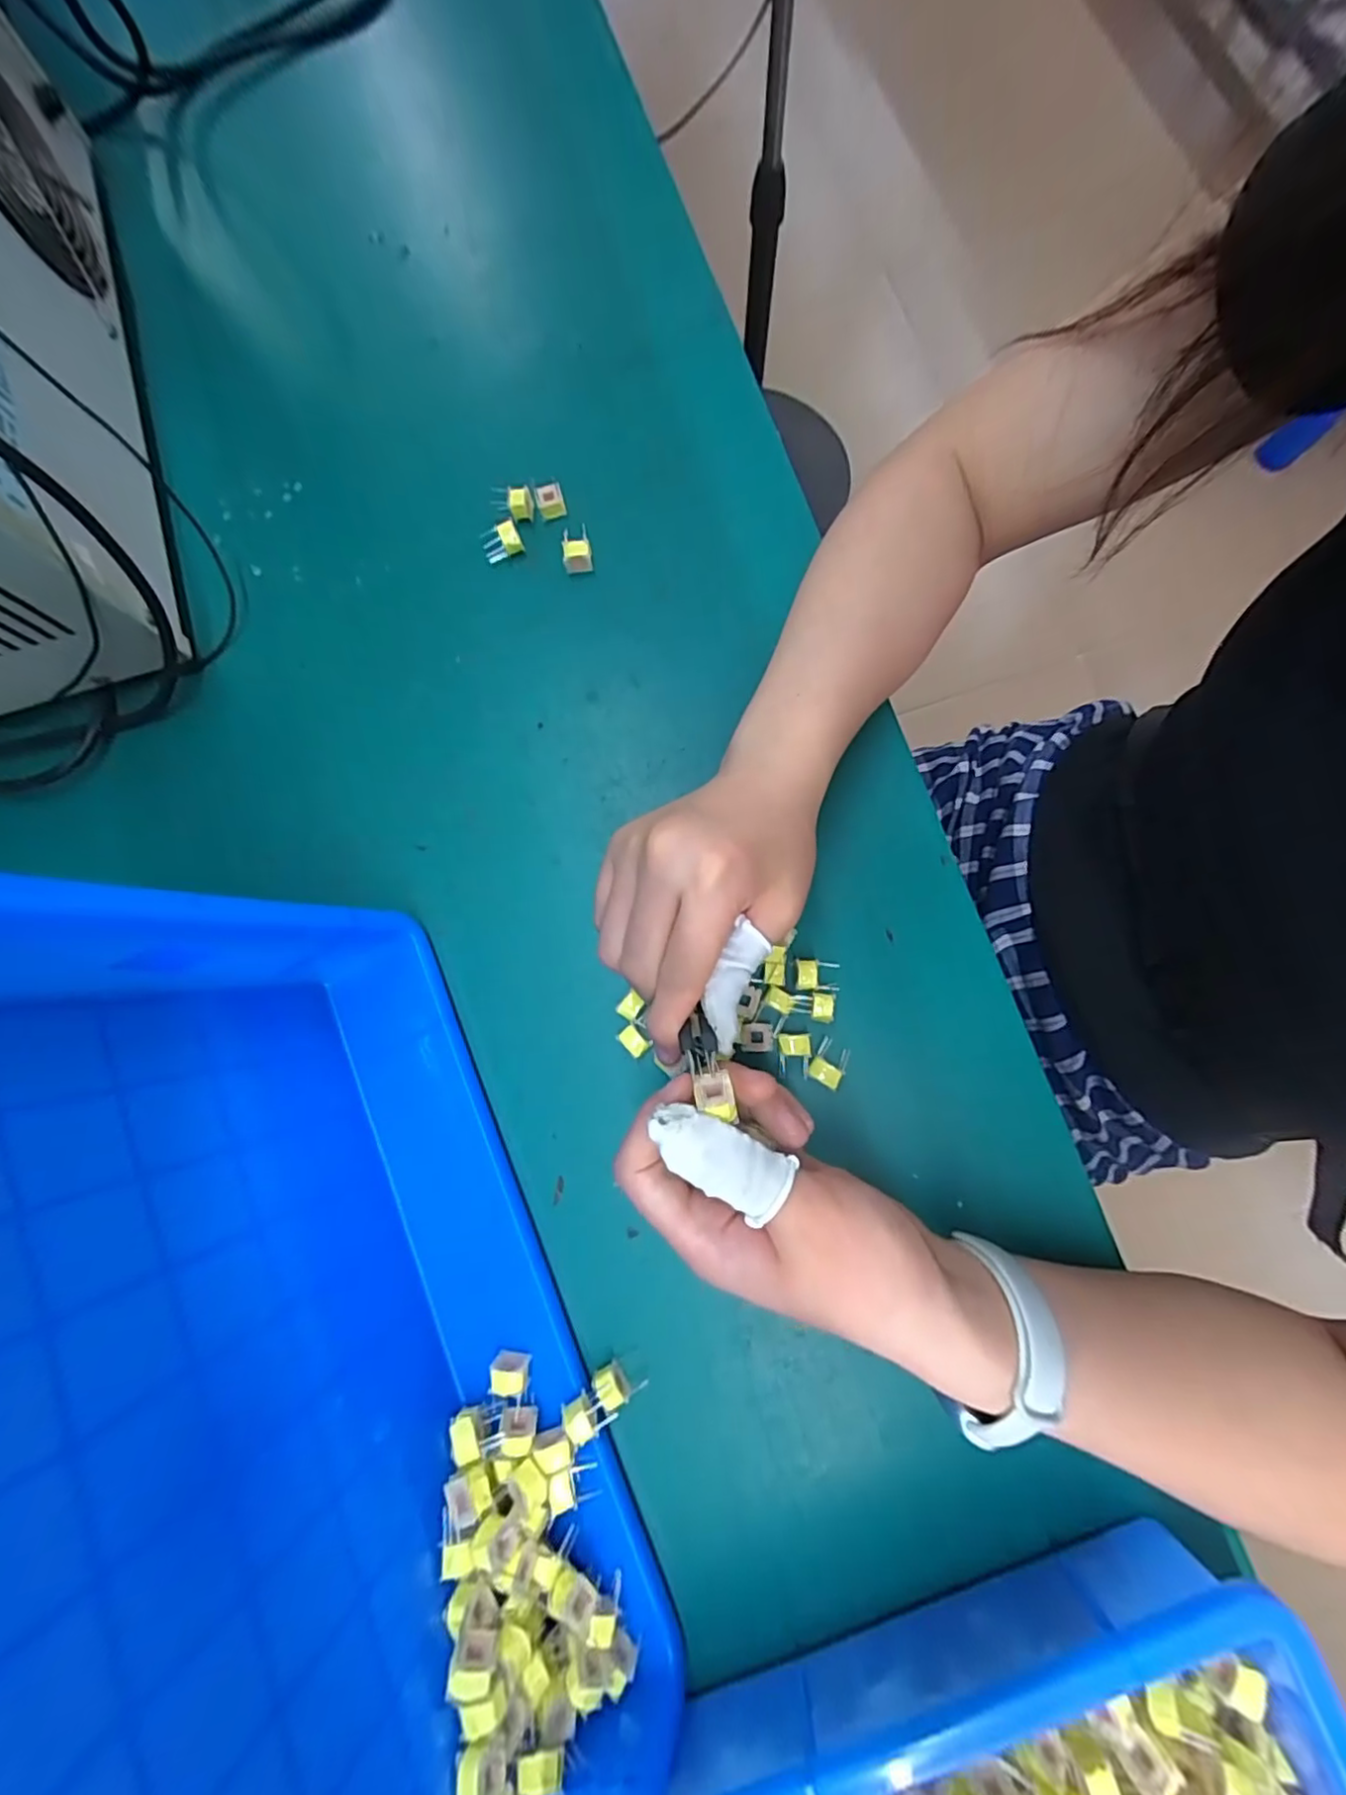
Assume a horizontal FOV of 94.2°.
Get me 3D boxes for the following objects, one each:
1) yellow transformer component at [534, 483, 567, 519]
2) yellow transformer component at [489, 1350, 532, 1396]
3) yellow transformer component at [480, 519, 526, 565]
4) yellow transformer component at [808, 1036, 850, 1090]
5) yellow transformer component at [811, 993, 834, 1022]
[{"bbox_3d":[-0.076,-0.246,0.387,0.016,0.016,0.012,-20,80,-3],"label":"yellow transformer component"},{"bbox_3d":[-0.075,0.218,0.287,0.017,0.012,0.012,10,80,3],"label":"yellow transformer component"},{"bbox_3d":[-0.105,-0.219,0.381,0.023,0.015,0.017,-20,80,-3],"label":"yellow transformer component"},{"bbox_3d":[0.079,0.083,0.315,0.016,0.005,0.022,30,81,6],"label":"yellow transformer component"},{"bbox_3d":[0.076,0.056,0.318,0.011,0.010,0.014,11,80,3],"label":"yellow transformer component"}]

